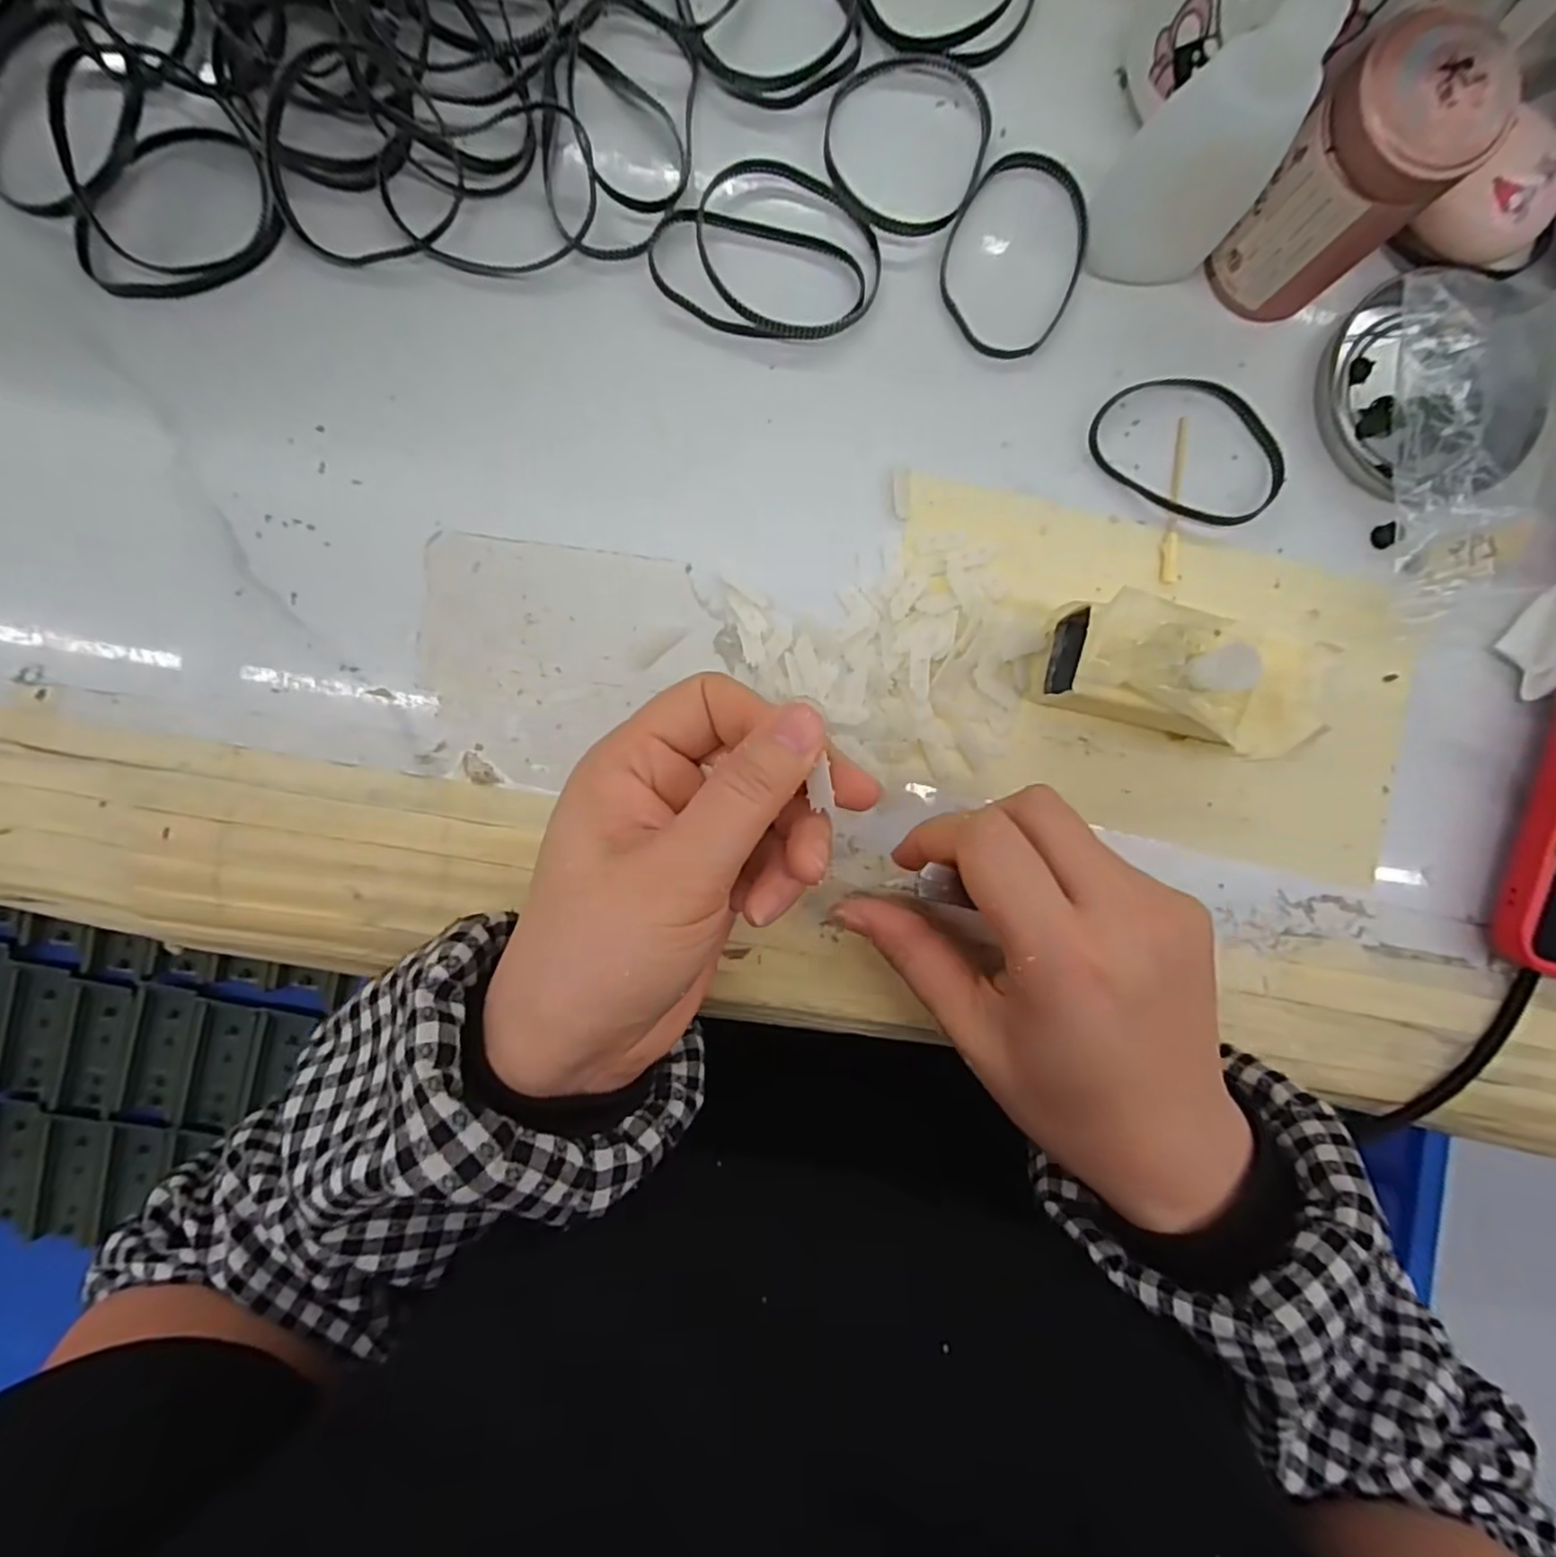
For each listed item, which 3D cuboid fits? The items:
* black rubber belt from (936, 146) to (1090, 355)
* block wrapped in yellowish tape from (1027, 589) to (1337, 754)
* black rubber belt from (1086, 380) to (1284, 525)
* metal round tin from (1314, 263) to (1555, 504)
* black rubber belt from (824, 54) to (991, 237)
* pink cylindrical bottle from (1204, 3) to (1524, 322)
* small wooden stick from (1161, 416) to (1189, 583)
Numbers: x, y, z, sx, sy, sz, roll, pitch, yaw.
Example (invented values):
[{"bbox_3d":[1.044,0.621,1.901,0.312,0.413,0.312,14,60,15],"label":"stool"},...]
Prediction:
[{"bbox_3d":[0.083,-0.183,0.243,0.049,0.004,0.067,27,91,-4],"label":"black rubber belt"},{"bbox_3d":[0.133,-0.034,0.234,0.084,0.039,0.042,16,92,-4],"label":"block wrapped in yellowish tape"},{"bbox_3d":[0.148,-0.119,0.249,0.071,0.007,0.048,30,91,-4],"label":"black rubber belt"},{"bbox_3d":[0.234,-0.140,0.243,0.073,0.020,0.076,0,93,-3],"label":"metal round tin"},{"bbox_3d":[0.044,-0.219,0.239,0.056,0.004,0.063,15,92,-4],"label":"black rubber belt"},{"bbox_3d":[0.175,-0.185,0.217,0.044,0.066,0.040,0,93,-3],"label":"pink cylindrical bottle"},{"bbox_3d":[0.143,-0.100,0.251,0.006,0.004,0.059,4,93,-3],"label":"small wooden stick"}]

